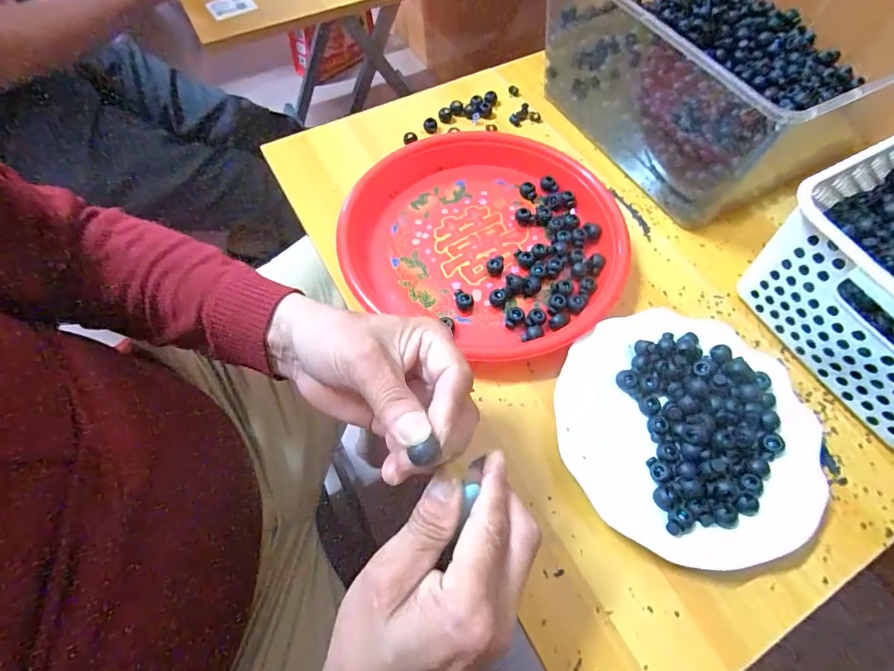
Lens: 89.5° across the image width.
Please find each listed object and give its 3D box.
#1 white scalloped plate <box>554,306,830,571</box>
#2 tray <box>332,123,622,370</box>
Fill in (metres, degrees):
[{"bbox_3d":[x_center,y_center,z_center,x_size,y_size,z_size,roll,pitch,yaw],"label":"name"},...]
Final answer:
[{"bbox_3d":[0.175,0.067,0.334,0.182,0.028,0.179,0,63,0],"label":"white scalloped plate"},{"bbox_3d":[0.039,-0.101,0.424,0.251,0.028,0.240,31,67,15],"label":"tray"}]

